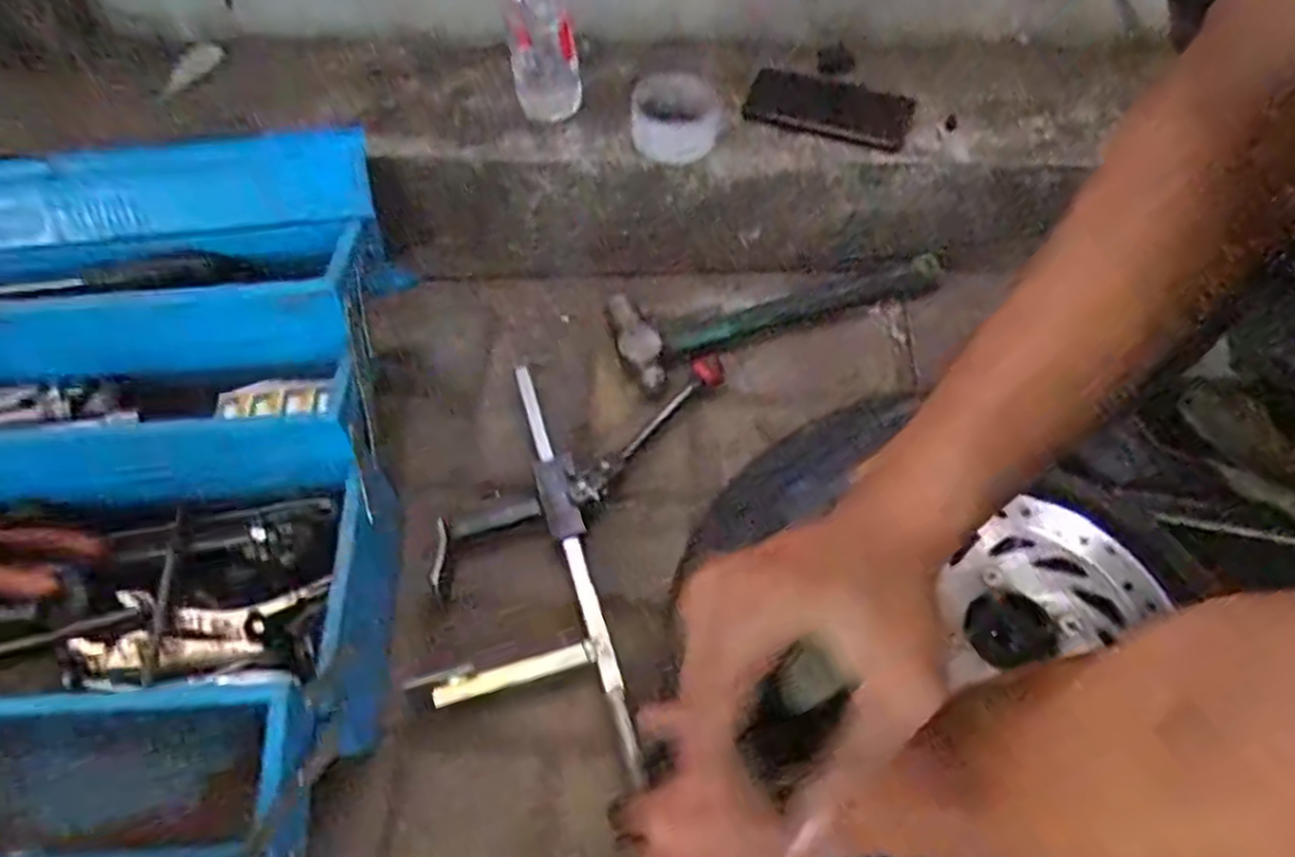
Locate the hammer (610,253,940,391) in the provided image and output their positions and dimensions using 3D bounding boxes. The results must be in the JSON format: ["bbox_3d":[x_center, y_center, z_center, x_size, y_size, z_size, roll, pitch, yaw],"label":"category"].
[{"bbox_3d":[0.127,-0.131,0.788,0.338,0.043,0.109,-21,58,-12],"label":"hammer"}]

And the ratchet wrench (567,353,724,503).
[{"bbox_3d":[0.002,0.003,0.705,0.026,0.035,0.212,34,61,22],"label":"ratchet wrench"}]

